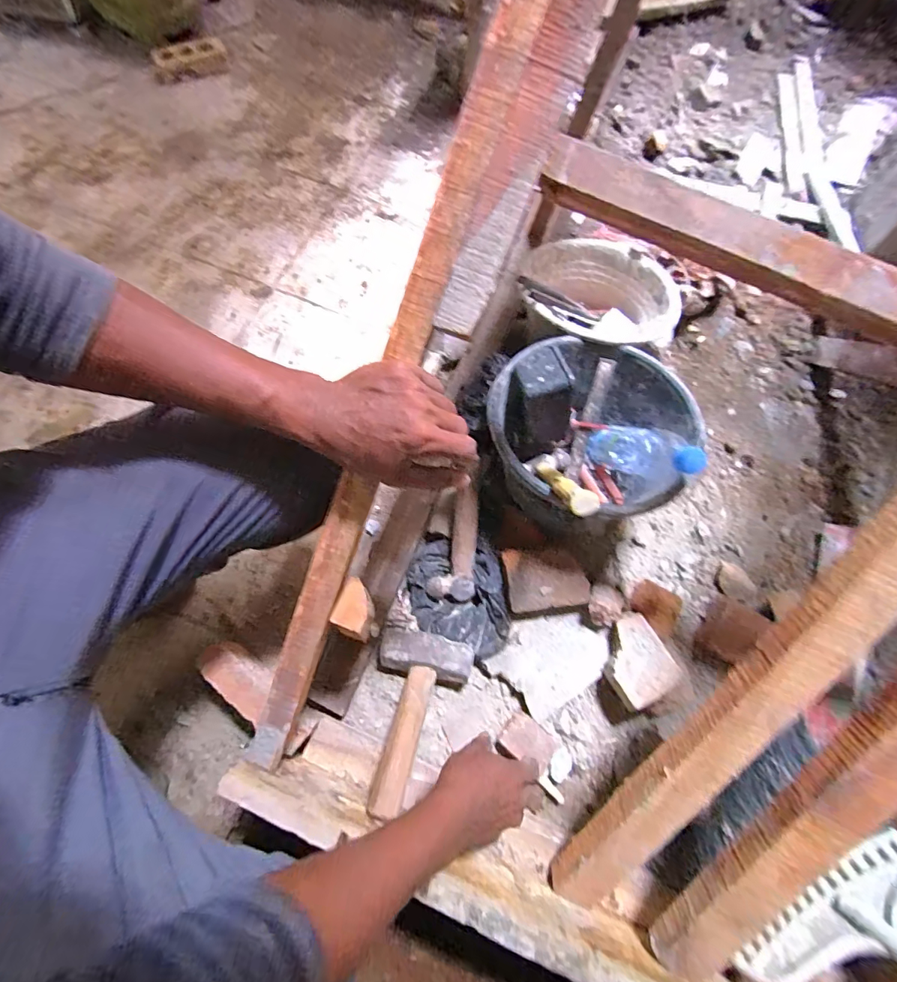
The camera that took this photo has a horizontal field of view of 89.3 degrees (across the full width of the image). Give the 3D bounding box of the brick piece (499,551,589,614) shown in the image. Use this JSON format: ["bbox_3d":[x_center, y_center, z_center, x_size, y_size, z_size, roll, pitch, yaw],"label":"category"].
[{"bbox_3d":[0.142,0.126,0.664,0.115,0.028,0.085,-6,94,-6],"label":"brick piece"}]

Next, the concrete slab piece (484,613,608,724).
[{"bbox_3d":[0.150,0.245,0.673,0.165,0.029,0.122,-29,75,-13],"label":"concrete slab piece"}]

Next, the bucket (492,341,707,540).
[{"bbox_3d":[0.197,-0.070,0.689,0.265,0.243,0.263,1,70,-4],"label":"bucket"}]

